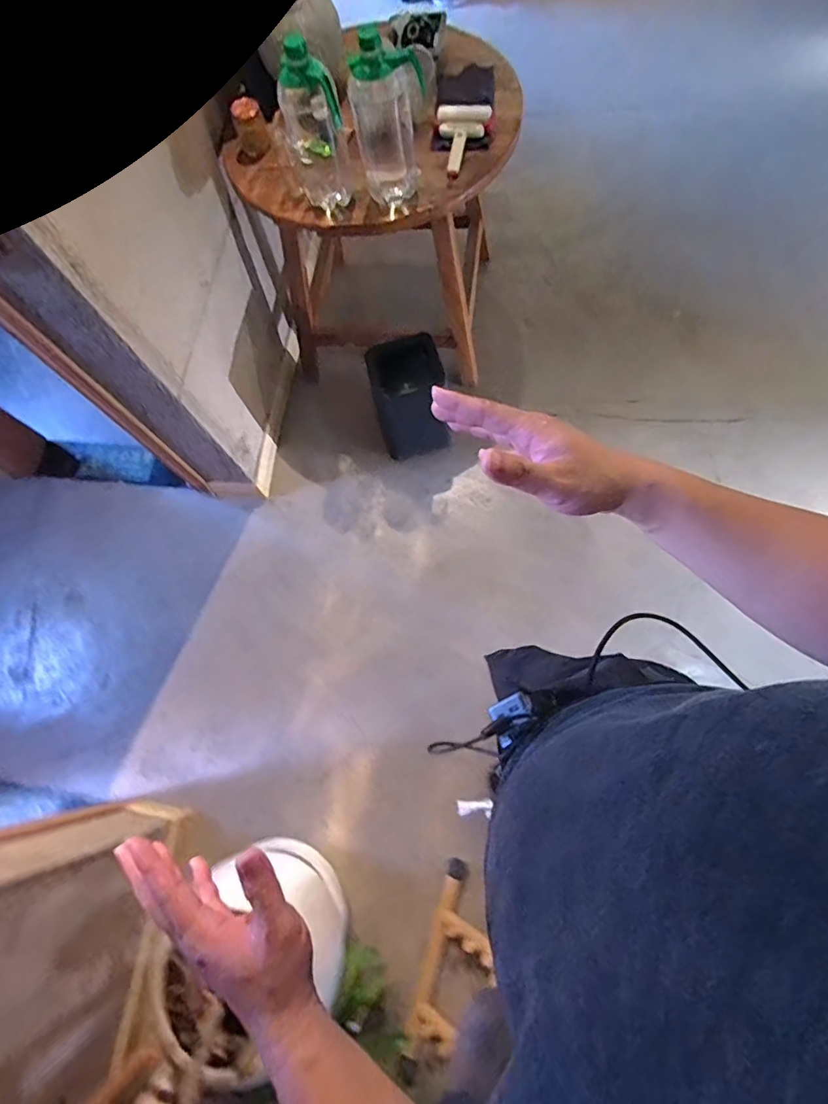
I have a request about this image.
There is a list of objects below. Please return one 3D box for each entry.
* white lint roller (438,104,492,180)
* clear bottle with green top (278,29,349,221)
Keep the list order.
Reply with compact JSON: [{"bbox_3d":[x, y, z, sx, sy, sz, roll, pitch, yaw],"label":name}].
[{"bbox_3d":[0.109,-0.970,1.185,0.123,0.073,0.140,7,73,9],"label":"white lint roller"},{"bbox_3d":[-0.208,-0.868,1.048,0.106,0.292,0.112,-16,71,1],"label":"clear bottle with green top"}]

